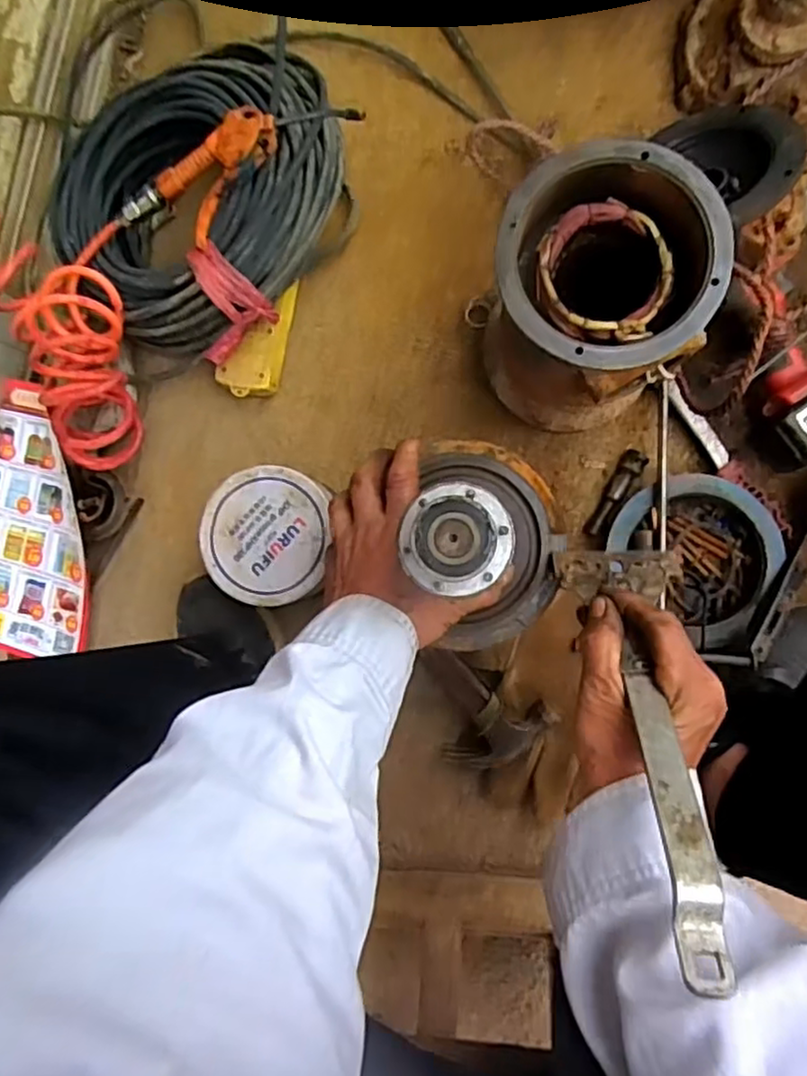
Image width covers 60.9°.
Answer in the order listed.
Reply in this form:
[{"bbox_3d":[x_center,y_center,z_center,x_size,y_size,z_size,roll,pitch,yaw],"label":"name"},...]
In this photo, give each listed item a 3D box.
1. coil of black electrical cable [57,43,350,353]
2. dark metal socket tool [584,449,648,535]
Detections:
[{"bbox_3d":[-0.186,-0.318,0.635,0.279,0.106,0.247,-29,85,6],"label":"coil of black electrical cable"},{"bbox_3d":[0.196,-0.042,0.639,0.021,0.022,0.085,32,93,7],"label":"dark metal socket tool"}]

